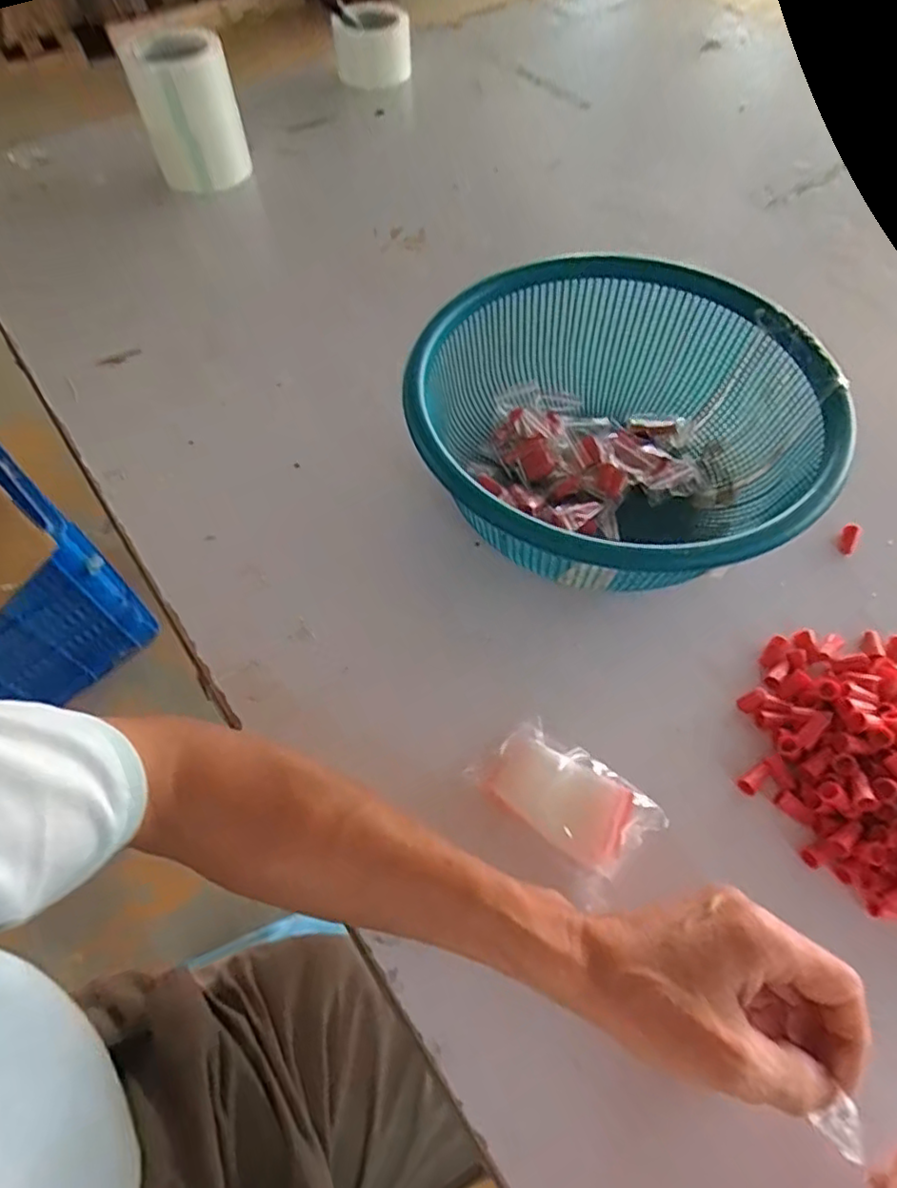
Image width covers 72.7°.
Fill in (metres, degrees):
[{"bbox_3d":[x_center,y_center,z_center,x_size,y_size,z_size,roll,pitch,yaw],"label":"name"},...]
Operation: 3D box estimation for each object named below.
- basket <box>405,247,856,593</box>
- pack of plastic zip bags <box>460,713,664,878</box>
[{"bbox_3d":[0.118,-0.112,0.450,0.277,0.116,0.277,0,58,0],"label":"basket"},{"bbox_3d":[0.070,0.119,0.362,0.098,0.016,0.058,38,66,21],"label":"pack of plastic zip bags"}]

